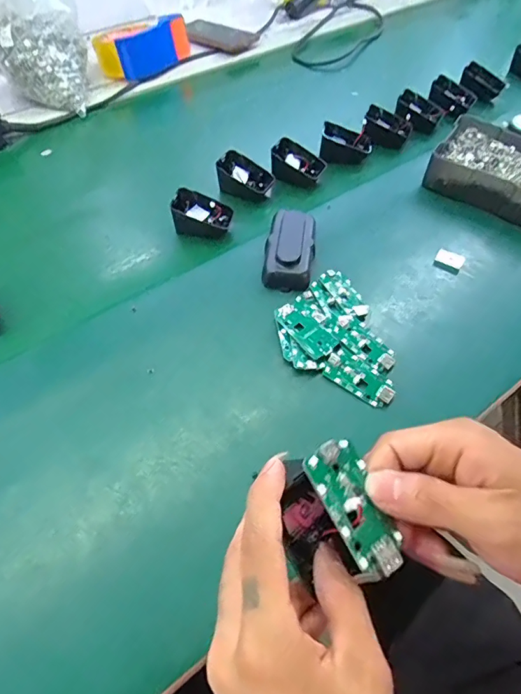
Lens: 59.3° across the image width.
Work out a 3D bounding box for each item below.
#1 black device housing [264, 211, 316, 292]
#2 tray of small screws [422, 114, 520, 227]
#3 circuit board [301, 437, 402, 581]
[{"bbox_3d":[0.031,-0.106,0.491,0.051,0.019,0.106,4,53,3],"label":"black device housing"},{"bbox_3d":[0.305,-0.223,0.579,0.159,0.042,0.127,29,58,19],"label":"tray of small screws"},{"bbox_3d":[0.047,0.077,0.225,0.030,0.009,0.064,-24,76,-17],"label":"circuit board"}]

